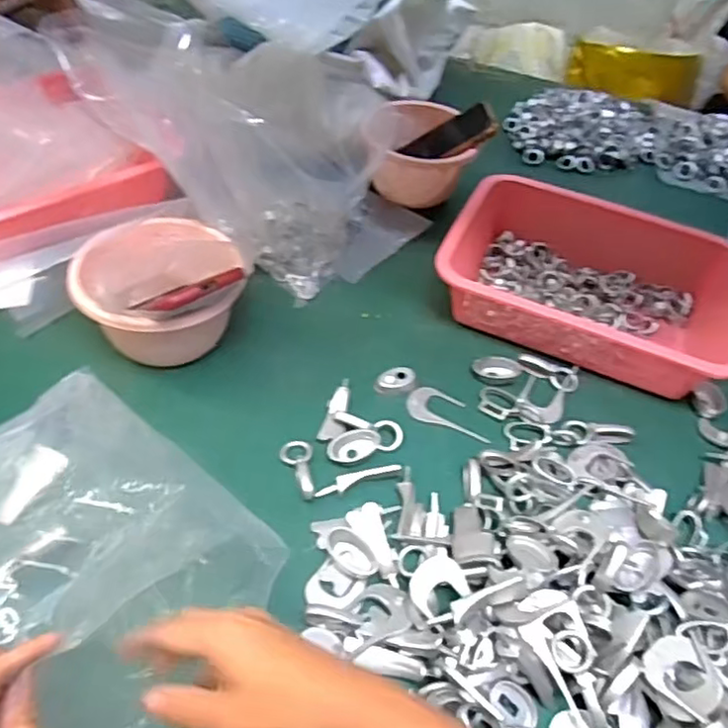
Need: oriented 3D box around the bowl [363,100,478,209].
[{"bbox_3d":[0.064,-0.270,0.812,0.133,0.069,0.150,-7,50,-13],"label":"bowl"}]

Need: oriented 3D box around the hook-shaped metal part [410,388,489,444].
[{"bbox_3d":[0.081,0.046,0.603,0.081,0.007,0.037,18,49,9],"label":"hook-shaped metal part"}]

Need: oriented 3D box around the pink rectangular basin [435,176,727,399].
[{"bbox_3d":[0.245,-0.090,0.687,0.303,0.075,0.212,22,50,12],"label":"pink rectangular basin"}]

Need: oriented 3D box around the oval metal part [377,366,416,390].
[{"bbox_3d":[0.031,0.015,0.617,0.037,0.015,0.021,-8,50,-13],"label":"oval metal part"}]

